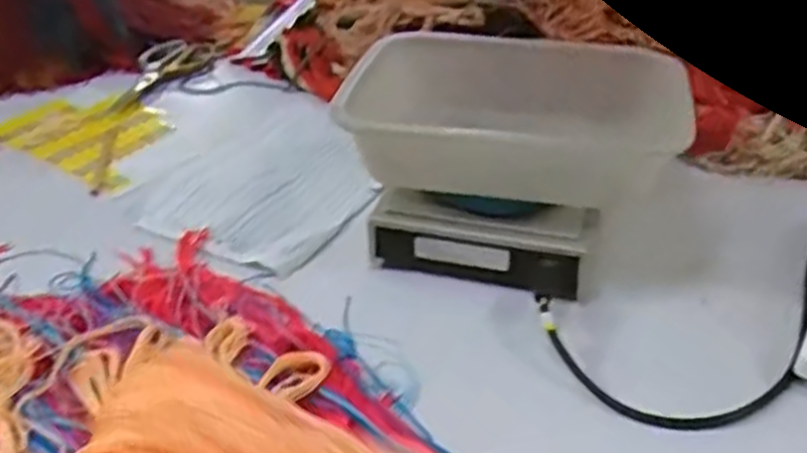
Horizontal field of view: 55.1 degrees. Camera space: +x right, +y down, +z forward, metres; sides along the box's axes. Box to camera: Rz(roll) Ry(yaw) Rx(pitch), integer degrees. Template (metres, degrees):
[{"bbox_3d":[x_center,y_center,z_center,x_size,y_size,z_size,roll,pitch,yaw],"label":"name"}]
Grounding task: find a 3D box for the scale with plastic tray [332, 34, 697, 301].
[{"bbox_3d":[0.091,-0.056,0.683,0.288,0.143,0.209,12,37,22],"label":"scale with plastic tray"}]

